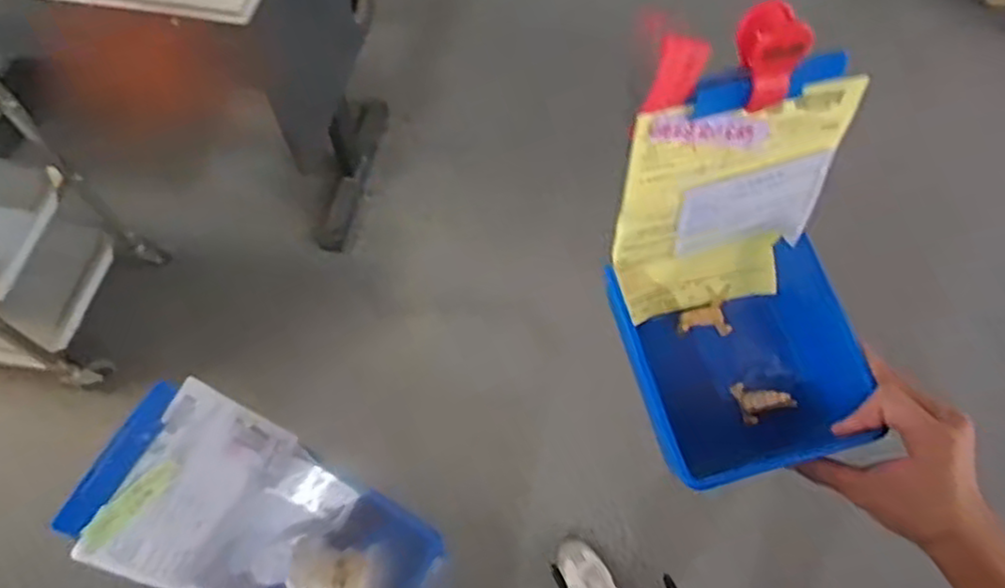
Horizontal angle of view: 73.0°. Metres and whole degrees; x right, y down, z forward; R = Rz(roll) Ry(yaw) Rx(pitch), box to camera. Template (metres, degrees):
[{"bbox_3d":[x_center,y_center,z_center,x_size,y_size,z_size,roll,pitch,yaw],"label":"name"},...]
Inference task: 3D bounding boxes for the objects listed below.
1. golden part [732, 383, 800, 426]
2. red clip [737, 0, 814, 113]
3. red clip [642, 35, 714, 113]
[{"bbox_3d":[0.200,0.079,0.516,0.040,0.015,0.033,-12,63,-4],"label":"golden part"},{"bbox_3d":[0.146,-0.133,0.378,0.026,0.048,0.037,-7,63,-1],"label":"red clip"},{"bbox_3d":[0.096,-0.119,0.374,0.024,0.043,0.007,16,42,2],"label":"red clip"}]

